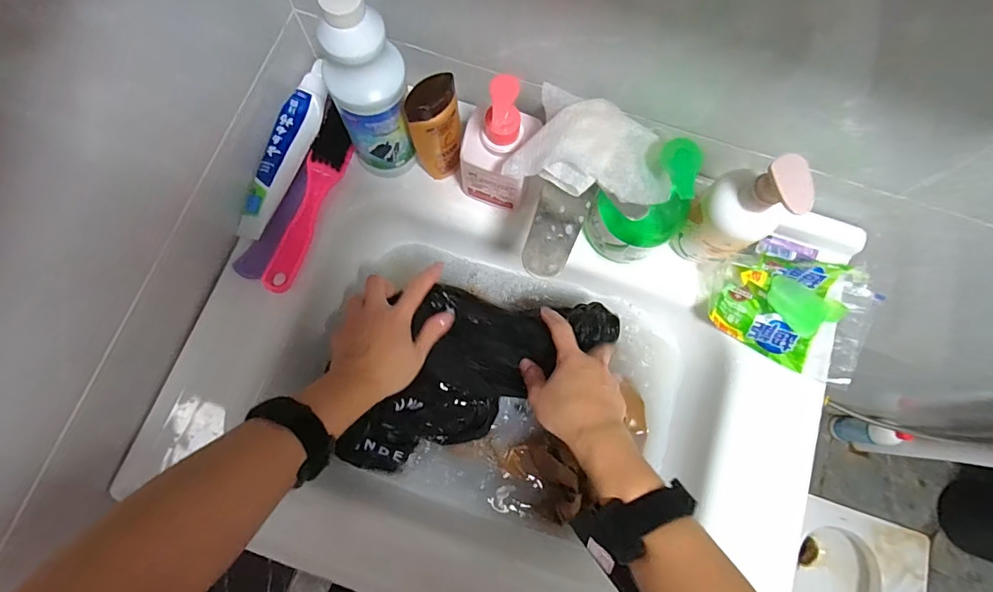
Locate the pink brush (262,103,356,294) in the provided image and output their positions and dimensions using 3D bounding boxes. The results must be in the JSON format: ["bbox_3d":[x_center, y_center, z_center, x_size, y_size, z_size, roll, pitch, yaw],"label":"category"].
[{"bbox_3d":[-0.187,-0.095,0.473,0.032,0.036,0.190,17,76,2],"label":"pink brush"}]

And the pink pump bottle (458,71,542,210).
[{"bbox_3d":[0.003,-0.137,0.420,0.065,0.146,0.049,15,76,2],"label":"pink pump bottle"}]

